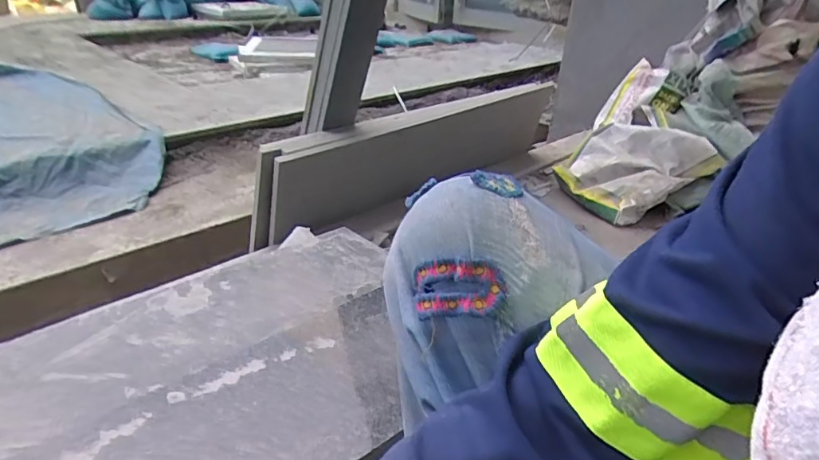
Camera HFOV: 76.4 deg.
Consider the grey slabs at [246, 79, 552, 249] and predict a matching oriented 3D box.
[{"bbox_3d":[0.045,-0.220,1.466,1.038,0.305,0.058,-23,58,-35],"label":"grey slabs"}]

